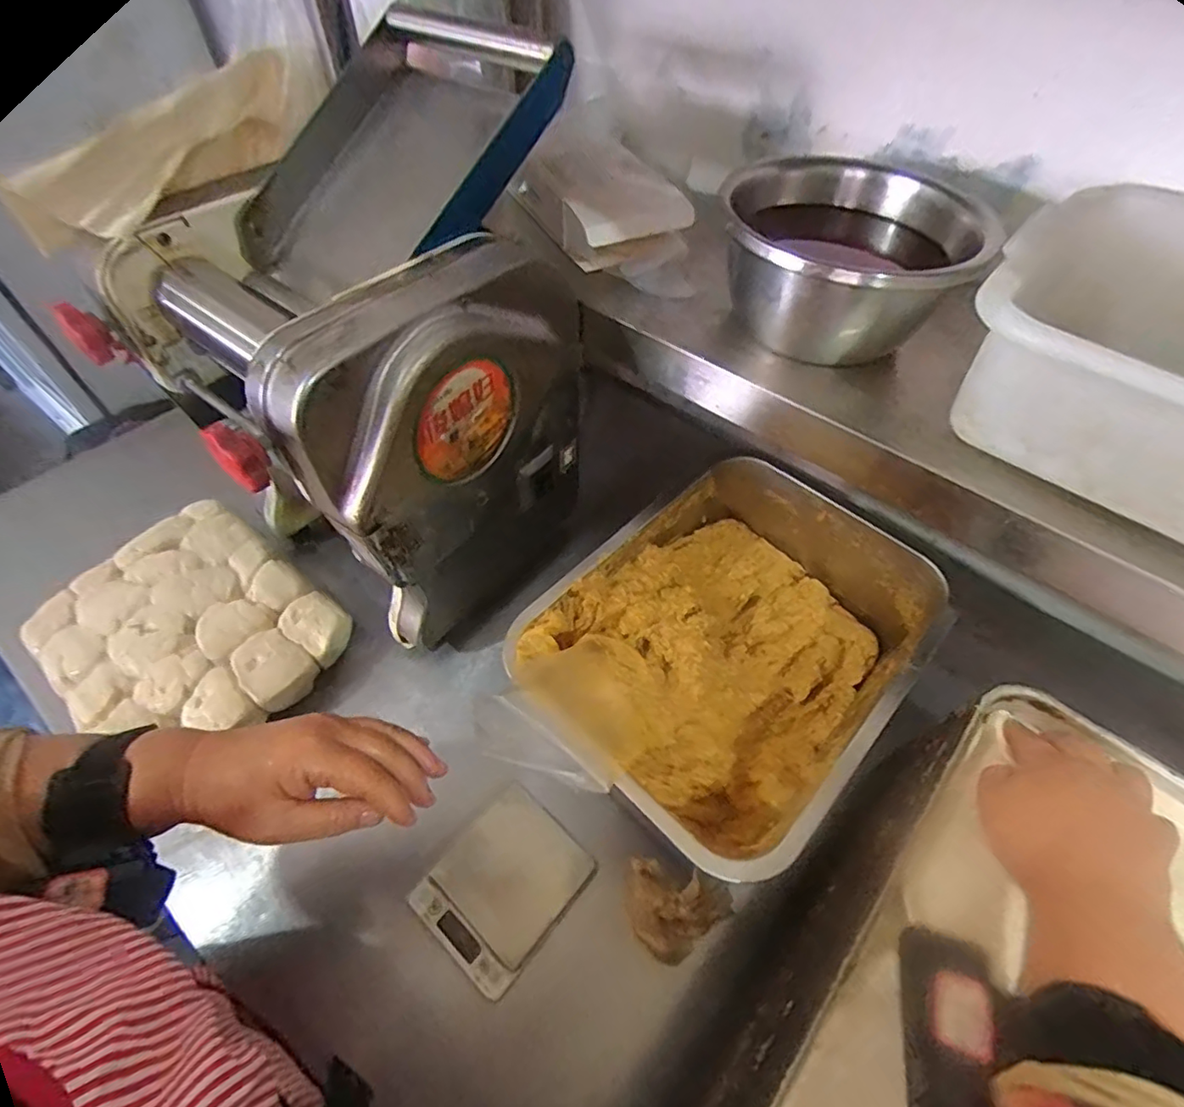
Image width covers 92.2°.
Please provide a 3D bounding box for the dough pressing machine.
[{"bbox_3d":[-0.174,-0.162,0.519,0.277,0.371,0.349,33,59,21],"label":"dough pressing machine"}]

